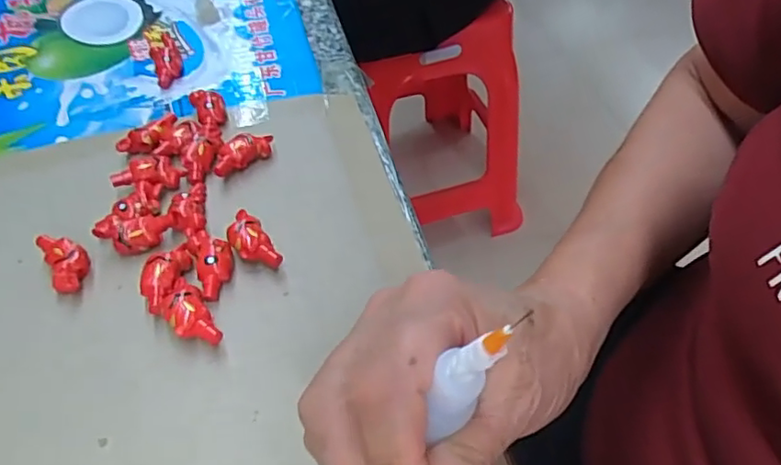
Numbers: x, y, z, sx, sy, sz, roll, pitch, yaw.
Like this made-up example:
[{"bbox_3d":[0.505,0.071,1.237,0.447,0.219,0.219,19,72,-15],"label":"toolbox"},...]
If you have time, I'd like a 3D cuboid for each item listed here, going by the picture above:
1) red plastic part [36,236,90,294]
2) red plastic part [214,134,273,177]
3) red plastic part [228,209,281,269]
[{"bbox_3d":[-0.158,0.014,0.290,0.018,0.015,0.036,-27,55,-21],"label":"red plastic part"},{"bbox_3d":[-0.084,-0.044,0.335,0.037,0.016,0.014,-34,58,-25],"label":"red plastic part"},{"bbox_3d":[-0.070,0.005,0.294,0.017,0.015,0.037,-27,55,-21],"label":"red plastic part"}]

